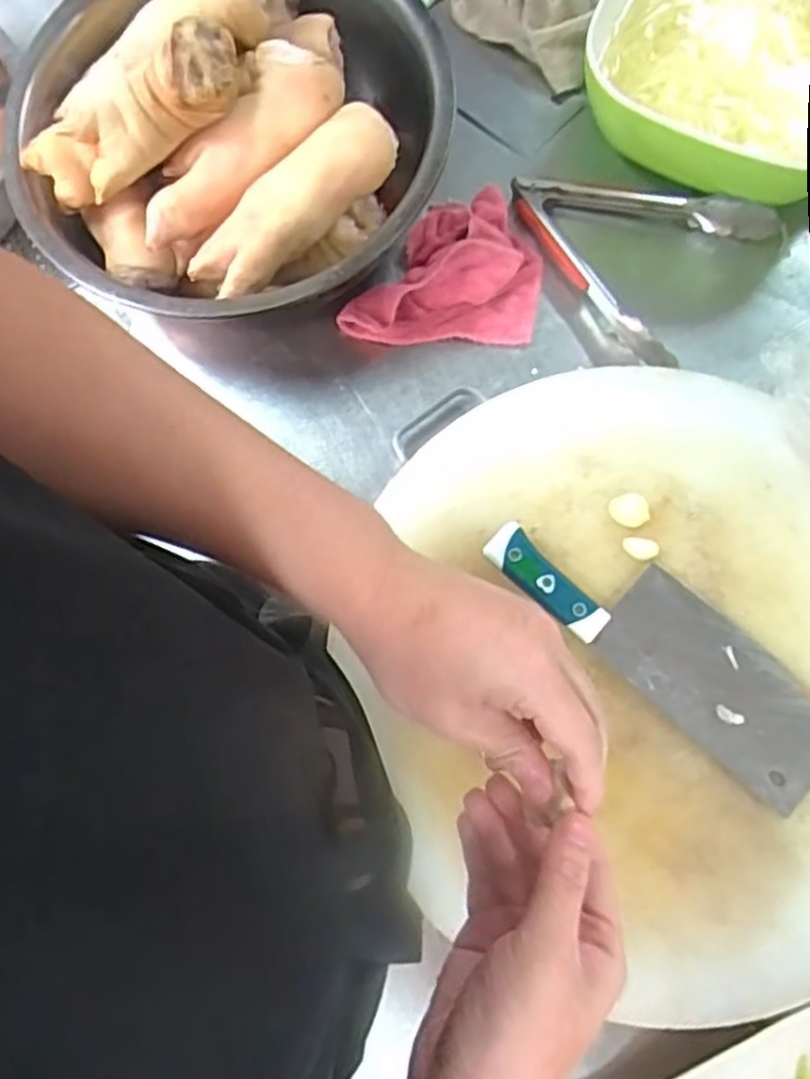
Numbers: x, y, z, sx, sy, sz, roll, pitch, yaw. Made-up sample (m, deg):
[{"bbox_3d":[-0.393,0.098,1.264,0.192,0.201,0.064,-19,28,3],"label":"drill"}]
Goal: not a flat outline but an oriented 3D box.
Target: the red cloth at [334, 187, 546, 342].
[{"bbox_3d":[0.033,-0.233,0.639,0.167,0.041,0.129,1,77,2],"label":"red cloth"}]

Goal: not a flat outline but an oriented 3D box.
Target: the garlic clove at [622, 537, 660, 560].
[{"bbox_3d":[0.174,0.007,0.558,0.026,0.006,0.015,12,78,3],"label":"garlic clove"}]

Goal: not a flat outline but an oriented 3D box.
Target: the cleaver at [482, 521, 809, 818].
[{"bbox_3d":[0.185,0.071,0.534,0.269,0.019,0.079,40,81,10],"label":"cleaver"}]

